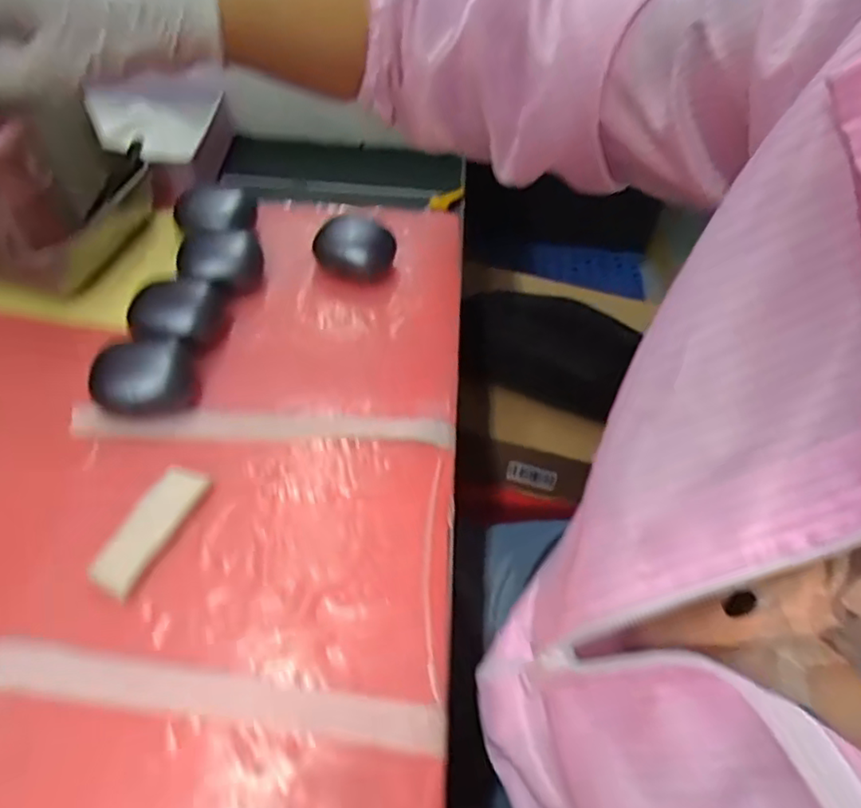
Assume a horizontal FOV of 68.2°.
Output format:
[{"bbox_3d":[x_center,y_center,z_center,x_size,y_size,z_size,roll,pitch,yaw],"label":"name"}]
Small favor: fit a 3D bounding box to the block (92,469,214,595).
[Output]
[{"bbox_3d":[-0.142,0.062,0.323,0.024,0.005,0.069,20,53,13],"label":"block"}]

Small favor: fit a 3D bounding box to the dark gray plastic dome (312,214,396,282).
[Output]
[{"bbox_3d":[-0.052,-0.110,0.457,0.051,0.033,0.051,1,51,-2],"label":"dark gray plastic dome"}]

